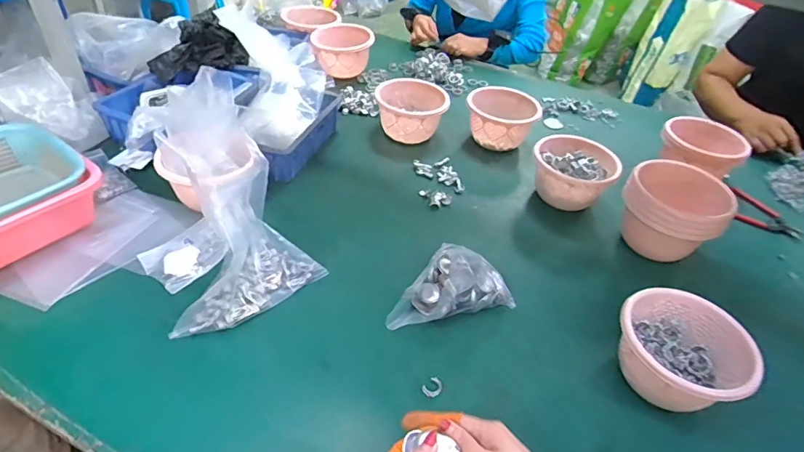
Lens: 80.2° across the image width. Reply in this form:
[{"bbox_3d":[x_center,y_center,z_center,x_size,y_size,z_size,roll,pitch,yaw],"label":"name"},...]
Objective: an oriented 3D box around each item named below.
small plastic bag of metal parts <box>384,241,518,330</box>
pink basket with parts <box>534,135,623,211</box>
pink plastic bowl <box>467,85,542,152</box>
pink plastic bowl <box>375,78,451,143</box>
[{"bbox_3d":[0.063,0.103,0.659,0.119,0.064,0.163,33,47,27],"label":"small plastic bag of metal parts"},{"bbox_3d":[0.315,-0.089,0.904,0.145,0.107,0.145,4,41,-4],"label":"pink basket with parts"},{"bbox_3d":[0.212,-0.225,1.033,0.145,0.101,0.144,4,41,-4],"label":"pink plastic bowl"},{"bbox_3d":[0.020,-0.249,1.014,0.144,0.098,0.173,7,41,0],"label":"pink plastic bowl"}]

